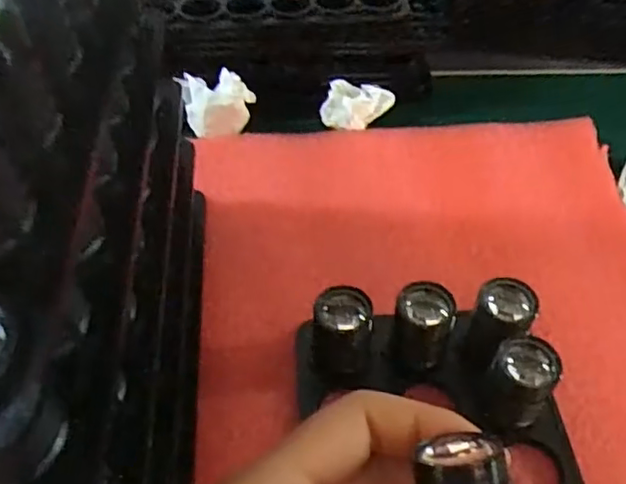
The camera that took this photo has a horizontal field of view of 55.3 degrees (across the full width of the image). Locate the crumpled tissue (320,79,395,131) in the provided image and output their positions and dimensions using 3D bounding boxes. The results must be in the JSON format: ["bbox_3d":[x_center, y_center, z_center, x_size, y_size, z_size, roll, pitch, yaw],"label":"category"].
[{"bbox_3d":[0.026,-0.082,0.353,0.040,0.016,0.029,13,51,11],"label":"crumpled tissue"}]

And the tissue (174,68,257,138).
[{"bbox_3d":[-0.055,-0.080,0.345,0.040,0.030,0.024,-4,50,-3],"label":"tissue"}]

